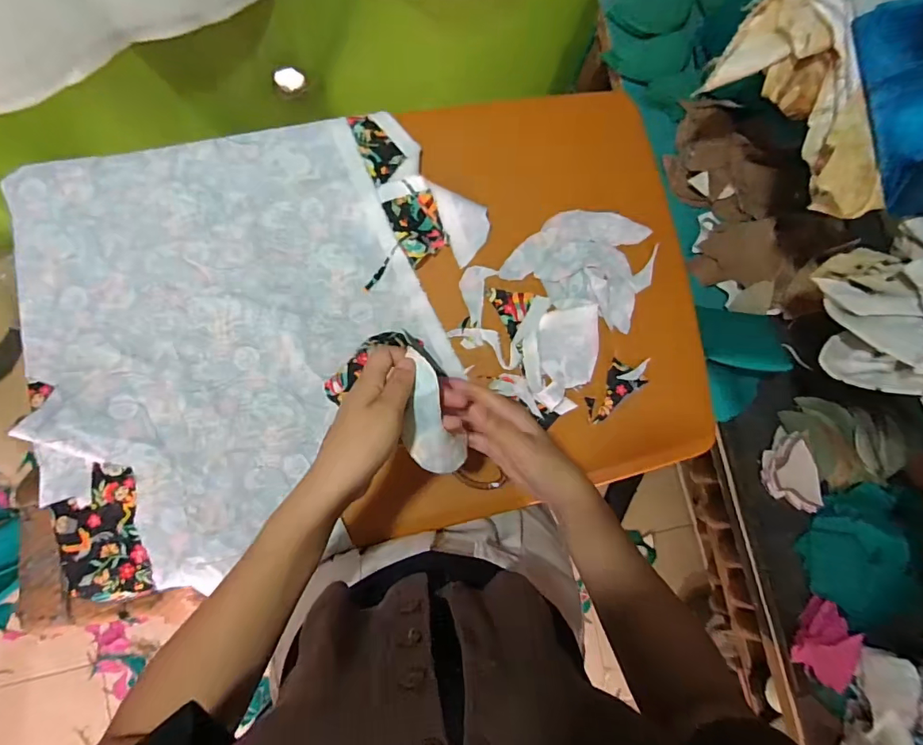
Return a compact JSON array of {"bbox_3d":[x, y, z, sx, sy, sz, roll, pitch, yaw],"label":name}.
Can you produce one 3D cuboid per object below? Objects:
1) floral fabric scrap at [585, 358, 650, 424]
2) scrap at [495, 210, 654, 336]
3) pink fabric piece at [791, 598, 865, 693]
[{"bbox_3d":[0.184,0.016,0.573,0.098,0.007,0.042,-38,89,-8],"label":"floral fabric scrap"},{"bbox_3d":[0.149,-0.138,0.580,0.167,0.010,0.128,21,83,-4],"label":"scrap"},{"bbox_3d":[0.499,0.369,0.646,0.092,0.022,0.099,28,83,-3],"label":"pink fabric piece"}]

